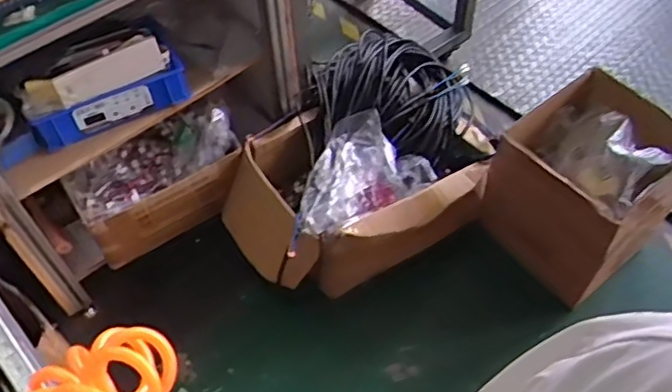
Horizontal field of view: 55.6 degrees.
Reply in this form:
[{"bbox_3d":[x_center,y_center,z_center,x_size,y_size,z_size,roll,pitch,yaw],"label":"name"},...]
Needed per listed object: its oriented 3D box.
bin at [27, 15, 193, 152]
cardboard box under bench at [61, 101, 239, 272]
[{"bbox_3d":[-0.486,-0.232,1.338,0.335,0.104,0.176,-32,60,-20],"label":"bin"},{"bbox_3d":[-0.427,-0.058,1.510,0.388,0.213,0.274,-30,59,-19],"label":"cardboard box under bench"}]

